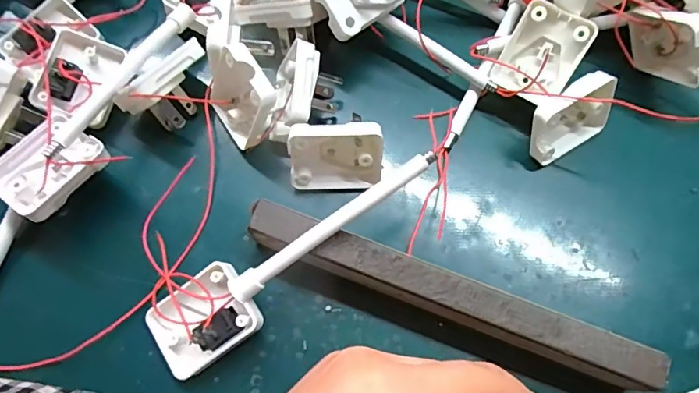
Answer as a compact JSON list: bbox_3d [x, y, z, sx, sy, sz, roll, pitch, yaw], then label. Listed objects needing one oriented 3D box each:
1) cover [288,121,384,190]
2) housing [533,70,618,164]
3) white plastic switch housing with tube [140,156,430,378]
[{"bbox_3d":[-0.008,-0.022,0.258,0.048,0.040,0.015,-3,42,-2],"label":"cover"},{"bbox_3d":[0.118,-0.043,0.268,0.049,0.040,0.019,-31,45,-8],"label":"housing"},{"bbox_3d":[-0.026,0.028,0.230,0.151,0.024,0.038,-36,75,5],"label":"white plastic switch housing with tube"}]

